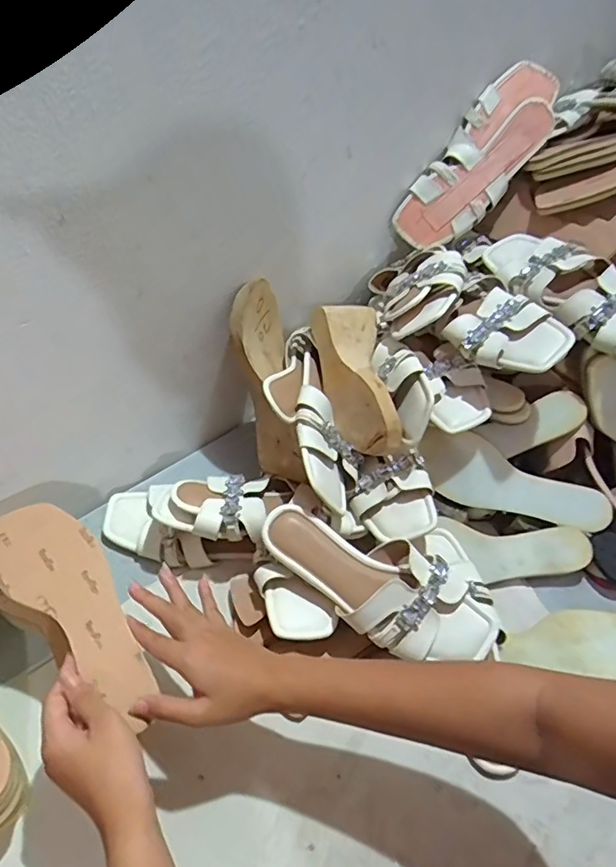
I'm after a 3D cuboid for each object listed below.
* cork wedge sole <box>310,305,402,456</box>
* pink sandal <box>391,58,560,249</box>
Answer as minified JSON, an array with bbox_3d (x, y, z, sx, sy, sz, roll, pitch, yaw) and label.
[{"bbox_3d":[0.054,-0.069,0.628,0.083,0.066,0.197,-2,49,-6],"label":"cork wedge sole"},{"bbox_3d":[0.223,-0.352,0.690,0.099,0.251,0.039,38,21,-1],"label":"pink sandal"}]

